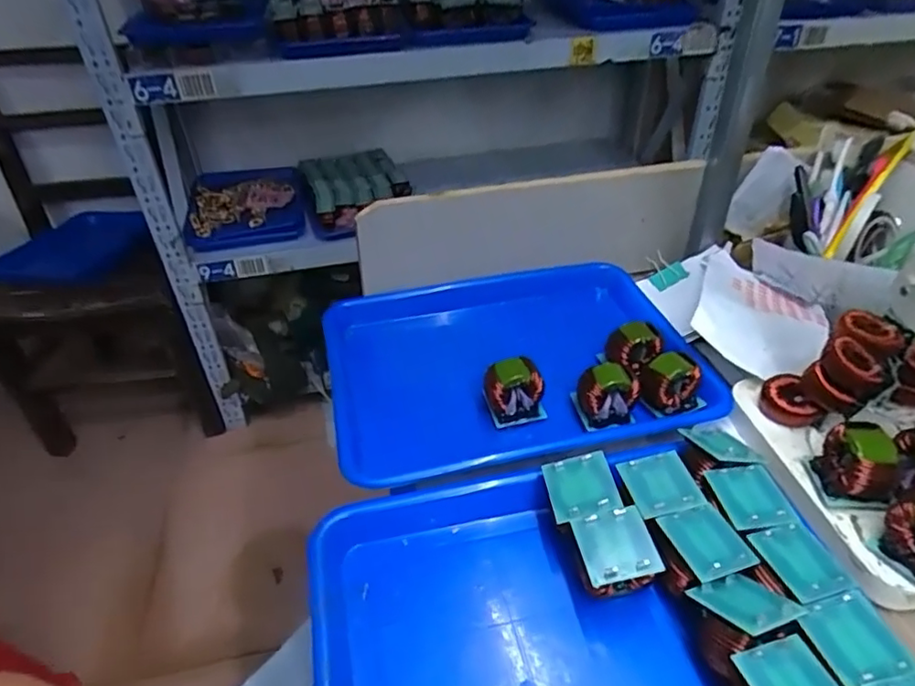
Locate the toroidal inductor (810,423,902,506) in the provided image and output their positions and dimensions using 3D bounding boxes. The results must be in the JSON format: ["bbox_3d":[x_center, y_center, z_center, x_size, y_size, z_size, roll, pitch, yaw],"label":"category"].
[{"bbox_3d":[0.275,0.084,0.408,0.032,0.056,0.042,2,39,5],"label":"toroidal inductor"}]

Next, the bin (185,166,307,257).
[{"bbox_3d":[-0.477,-0.313,1.326,0.246,0.065,0.323,-12,39,-12],"label":"bin"}]

